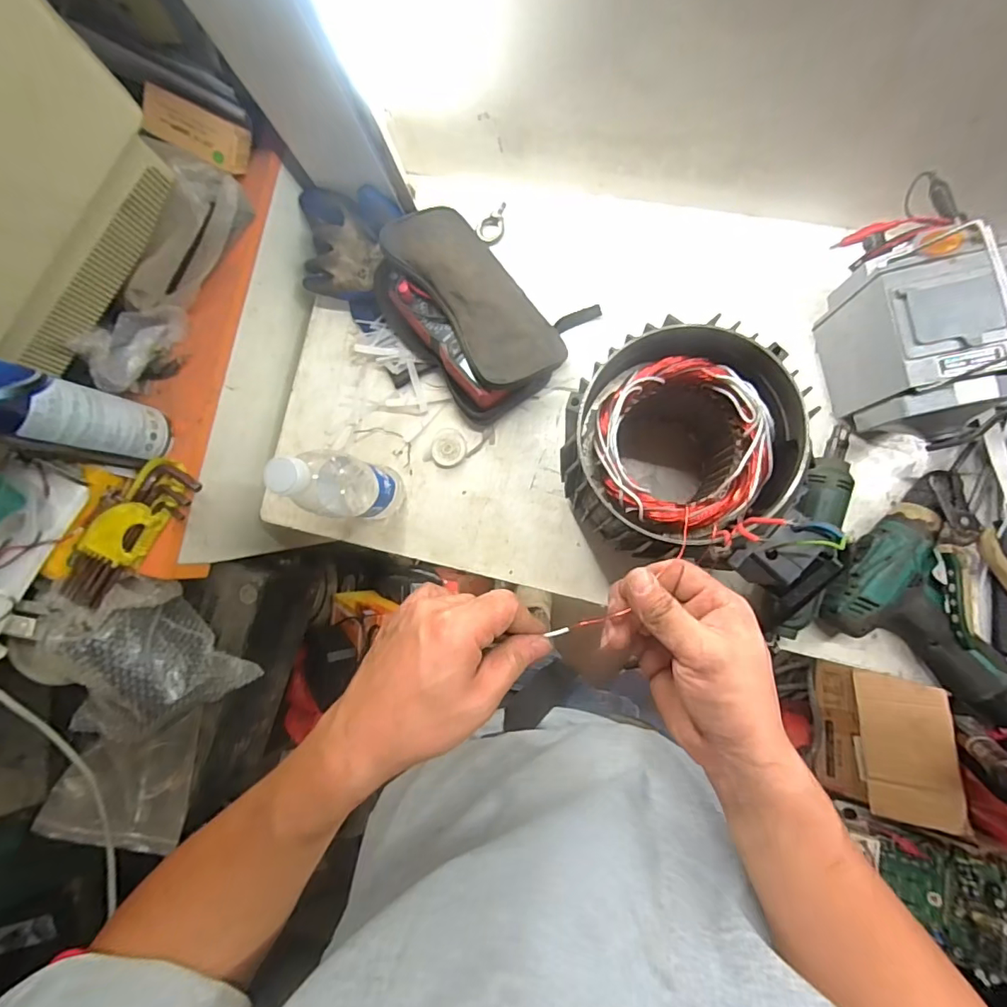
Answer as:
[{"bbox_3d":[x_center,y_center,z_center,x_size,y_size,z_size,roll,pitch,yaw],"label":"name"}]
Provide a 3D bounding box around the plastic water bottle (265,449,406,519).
[{"bbox_3d":[-0.160,-0.016,0.502,0.067,0.216,0.059,9,87,9],"label":"plastic water bottle"}]

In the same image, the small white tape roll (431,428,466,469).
[{"bbox_3d":[-0.064,-0.065,0.592,0.039,0.013,0.045,0,86,8],"label":"small white tape roll"}]

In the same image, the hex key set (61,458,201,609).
[{"bbox_3d":[-0.386,0.028,0.516,0.053,0.032,0.163,42,88,-28],"label":"hex key set"}]

